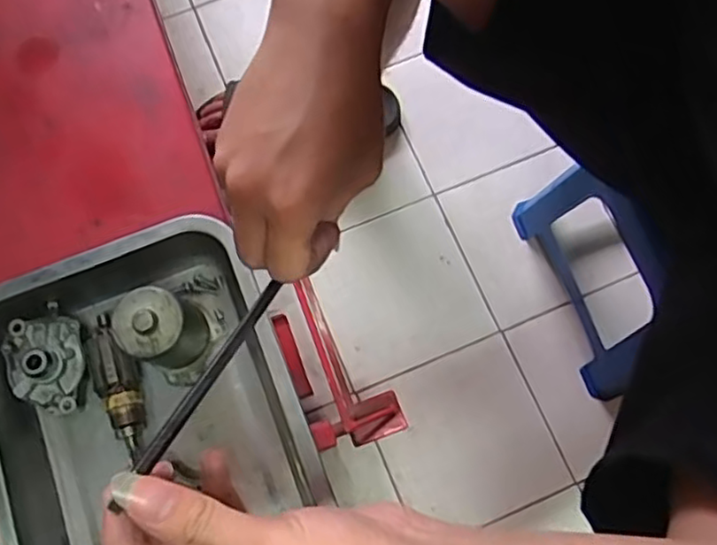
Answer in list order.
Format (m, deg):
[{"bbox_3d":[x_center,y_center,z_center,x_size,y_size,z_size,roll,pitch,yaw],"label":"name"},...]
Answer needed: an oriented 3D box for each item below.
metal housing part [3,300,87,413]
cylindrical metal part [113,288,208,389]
[{"bbox_3d":[-0.231,0.063,0.480,0.056,0.027,0.079,-15,75,-3],"label":"metal housing part"},{"bbox_3d":[-0.138,0.045,0.466,0.050,0.075,0.055,0,75,1],"label":"cylindrical metal part"}]

